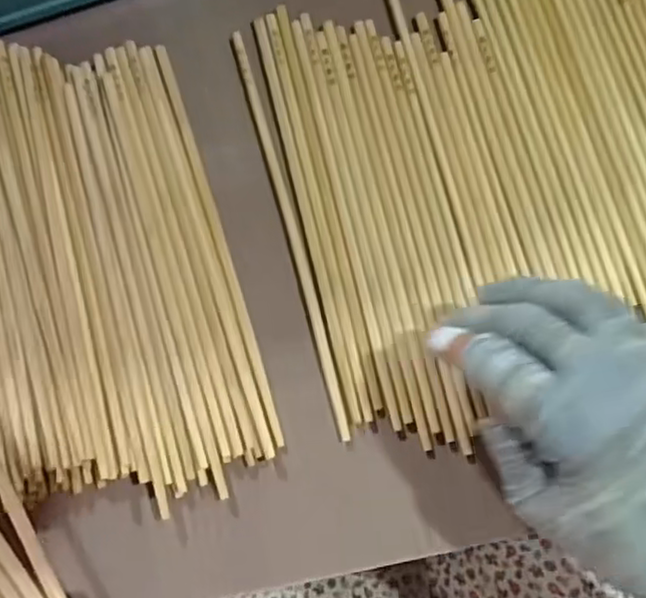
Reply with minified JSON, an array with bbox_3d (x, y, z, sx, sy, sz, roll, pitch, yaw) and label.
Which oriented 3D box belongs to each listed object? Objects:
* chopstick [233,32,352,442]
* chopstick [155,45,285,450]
[{"bbox_3d":[-0.019,-0.043,0.363,0.006,0.004,0.238,-15,76,-3],"label":"chopstick"},{"bbox_3d":[-0.057,-0.037,0.362,0.009,0.004,0.234,-18,75,-1],"label":"chopstick"}]

